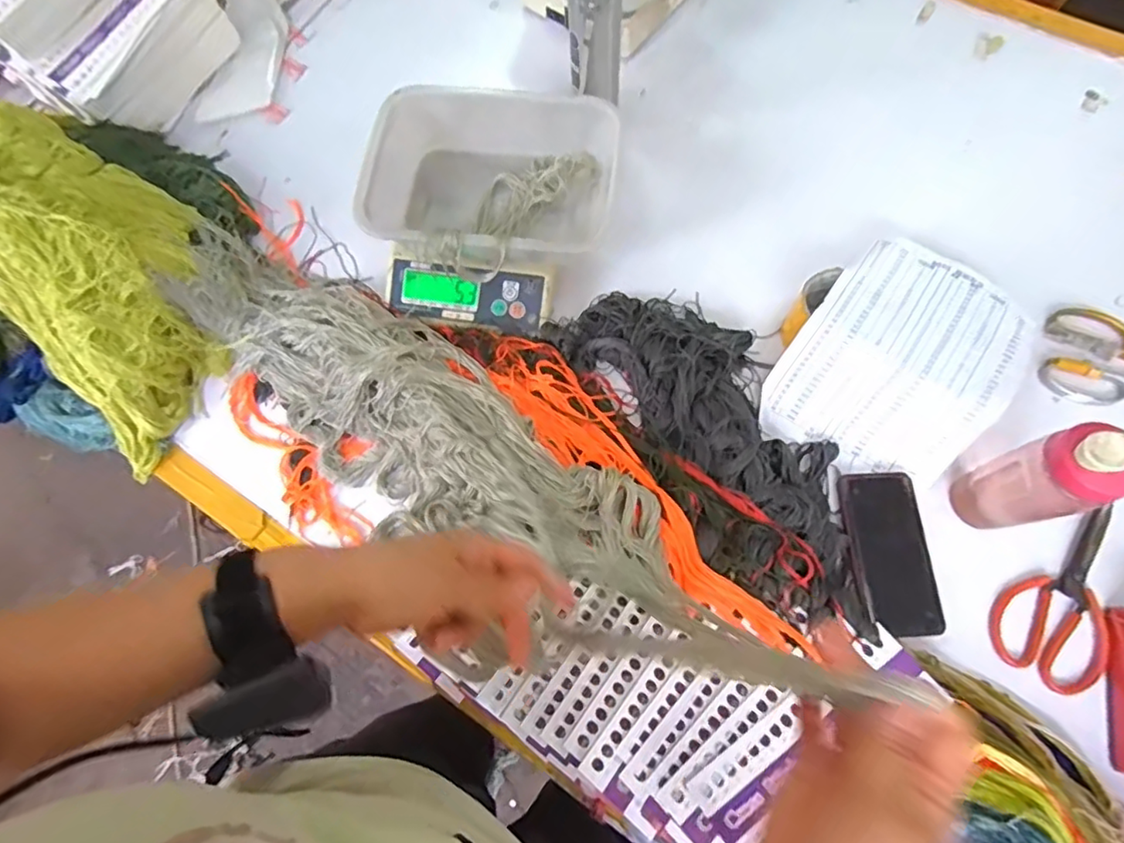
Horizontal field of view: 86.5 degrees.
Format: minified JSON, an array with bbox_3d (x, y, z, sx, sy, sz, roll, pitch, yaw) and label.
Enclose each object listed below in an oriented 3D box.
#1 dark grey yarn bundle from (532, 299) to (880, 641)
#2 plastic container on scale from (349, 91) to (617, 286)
[{"bbox_3d":[0.178,0.021,0.655,0.188,0.046,0.450,-31,72,-8],"label":"dark grey yarn bundle"},{"bbox_3d":[-0.079,-0.265,0.680,0.270,0.083,0.213,10,71,7],"label":"plastic container on scale"}]

